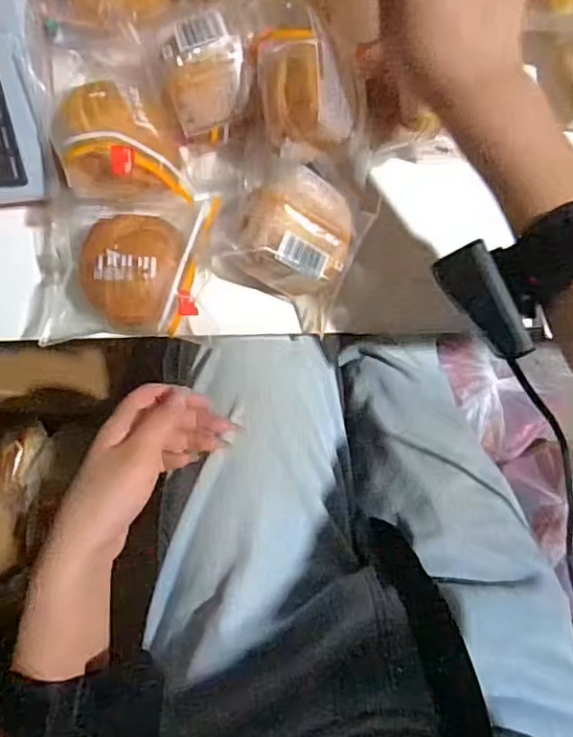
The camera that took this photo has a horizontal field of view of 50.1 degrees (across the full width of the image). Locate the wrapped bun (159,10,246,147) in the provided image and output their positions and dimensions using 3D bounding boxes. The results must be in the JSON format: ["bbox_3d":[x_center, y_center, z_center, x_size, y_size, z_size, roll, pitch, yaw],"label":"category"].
[{"bbox_3d":[-0.056,-0.202,0.432,0.054,0.045,0.080,-2,115,-5],"label":"wrapped bun"}]

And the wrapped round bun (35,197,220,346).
[{"bbox_3d":[-0.115,-0.070,0.421,0.134,0.057,0.099,-3,82,-1],"label":"wrapped round bun"}]

